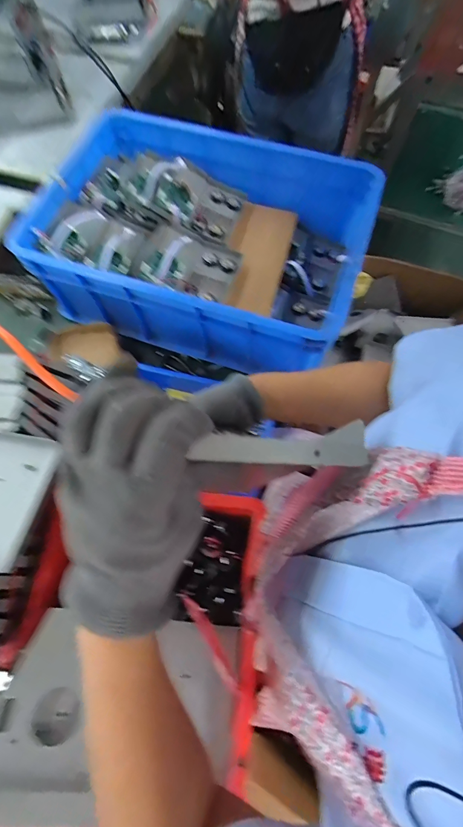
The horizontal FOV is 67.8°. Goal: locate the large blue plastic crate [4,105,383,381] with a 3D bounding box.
[{"bbox_3d":[-0.040,-0.349,0.695,0.567,0.202,0.419,17,70,6],"label":"large blue plastic crate"}]

